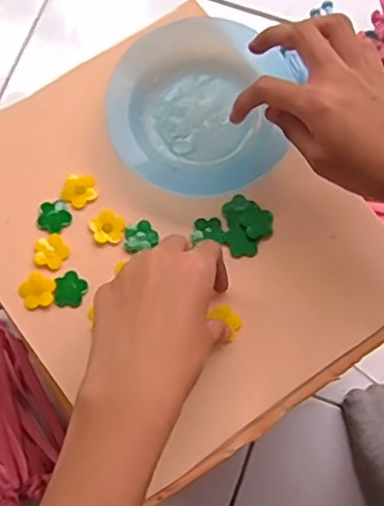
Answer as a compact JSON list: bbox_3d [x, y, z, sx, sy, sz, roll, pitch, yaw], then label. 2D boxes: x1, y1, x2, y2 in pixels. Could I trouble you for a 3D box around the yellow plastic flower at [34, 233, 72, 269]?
[{"bbox_3d":[-0.097,-0.002,0.432,0.023,0.004,0.024,0,76,1],"label":"yellow plastic flower"}]

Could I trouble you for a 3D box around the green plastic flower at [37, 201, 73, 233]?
[{"bbox_3d":[-0.095,-0.026,0.436,0.022,0.004,0.023,11,77,4],"label":"green plastic flower"}]

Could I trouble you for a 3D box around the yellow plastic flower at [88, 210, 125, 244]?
[{"bbox_3d":[-0.058,-0.017,0.433,0.023,0.004,0.022,0,76,1],"label":"yellow plastic flower"}]

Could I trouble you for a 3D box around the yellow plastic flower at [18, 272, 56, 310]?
[{"bbox_3d":[-0.104,0.026,0.423,0.023,0.004,0.023,22,78,6],"label":"yellow plastic flower"}]

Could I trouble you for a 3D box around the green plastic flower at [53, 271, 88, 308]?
[{"bbox_3d":[-0.082,0.024,0.426,0.022,0.004,0.024,0,76,1],"label":"green plastic flower"}]

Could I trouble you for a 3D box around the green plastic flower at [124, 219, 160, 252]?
[{"bbox_3d":[-0.035,-0.013,0.433,0.023,0.004,0.020,-11,76,-2],"label":"green plastic flower"}]

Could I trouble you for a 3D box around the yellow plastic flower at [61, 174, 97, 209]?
[{"bbox_3d":[-0.078,-0.044,0.442,0.023,0.004,0.024,0,76,1],"label":"yellow plastic flower"}]

